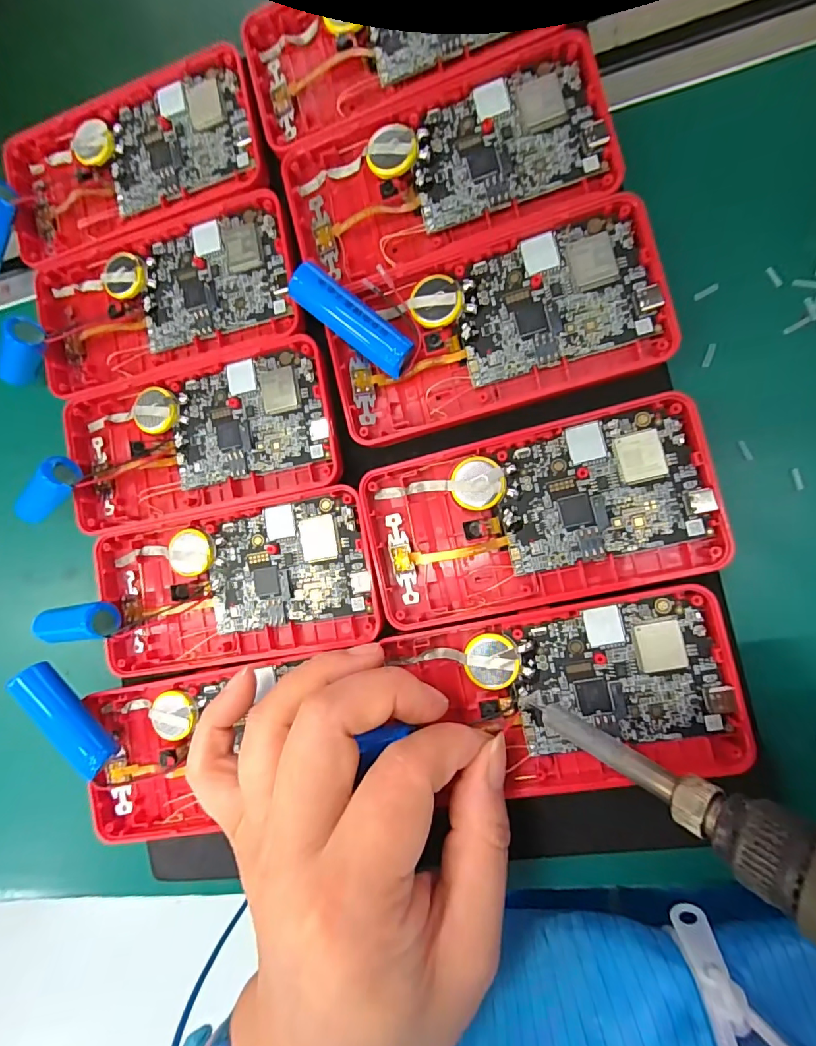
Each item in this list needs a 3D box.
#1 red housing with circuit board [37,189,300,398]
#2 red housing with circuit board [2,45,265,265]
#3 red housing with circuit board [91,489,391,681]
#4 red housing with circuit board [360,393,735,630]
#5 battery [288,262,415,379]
[{"bbox_3d":[-0.106,-0.096,0.202,0.120,0.018,0.058,-12,85,11],"label":"red housing with circuit board"},{"bbox_3d":[-0.122,-0.161,0.205,0.121,0.017,0.065,-12,85,11],"label":"red housing with circuit board"},{"bbox_3d":[-0.072,0.026,0.192,0.119,0.018,0.062,-10,85,11],"label":"red housing with circuit board"},{"bbox_3d":[0.044,-0.002,0.166,0.119,0.010,0.061,-13,85,11],"label":"red housing with circuit board"},{"bbox_3d":[-0.020,-0.076,0.175,0.050,0.014,0.015,38,93,-4],"label":"battery"}]

